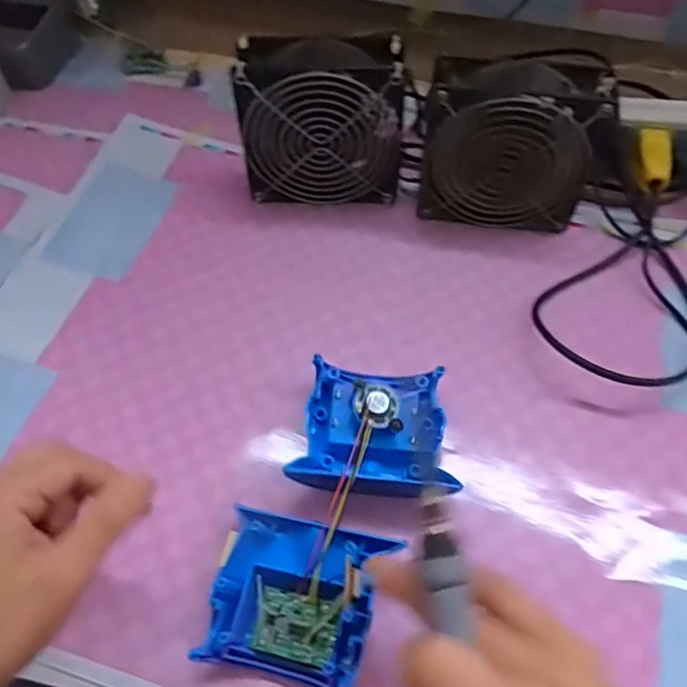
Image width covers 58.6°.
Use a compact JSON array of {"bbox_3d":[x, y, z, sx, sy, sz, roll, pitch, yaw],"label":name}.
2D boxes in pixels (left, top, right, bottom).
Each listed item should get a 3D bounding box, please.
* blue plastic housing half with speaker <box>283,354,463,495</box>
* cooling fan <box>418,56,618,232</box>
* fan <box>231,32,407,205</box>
[{"bbox_3d":[0.019,0.053,0.368,0.086,0.045,0.078,3,56,2],"label":"blue plastic housing half with speaker"},{"bbox_3d":[0.121,-0.143,0.451,0.122,0.112,0.048,8,56,5],"label":"cooling fan"},{"bbox_3d":[-0.015,-0.165,0.465,0.121,0.119,0.050,0,56,0],"label":"fan"}]

